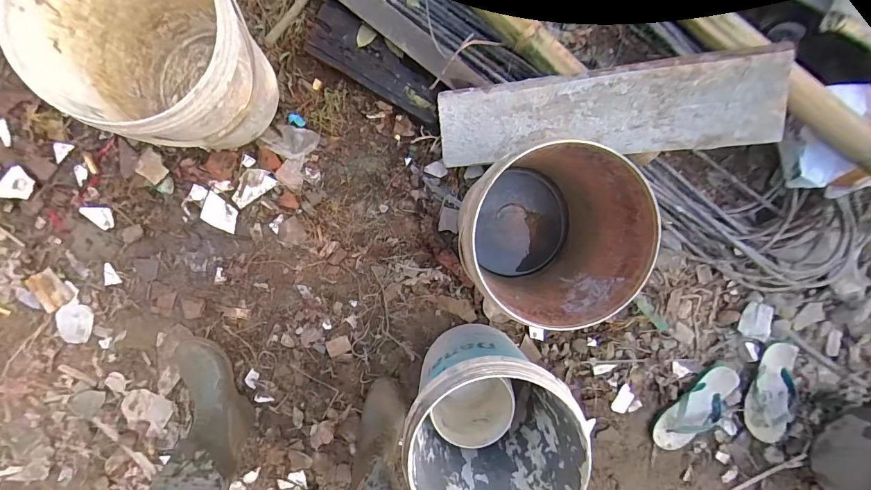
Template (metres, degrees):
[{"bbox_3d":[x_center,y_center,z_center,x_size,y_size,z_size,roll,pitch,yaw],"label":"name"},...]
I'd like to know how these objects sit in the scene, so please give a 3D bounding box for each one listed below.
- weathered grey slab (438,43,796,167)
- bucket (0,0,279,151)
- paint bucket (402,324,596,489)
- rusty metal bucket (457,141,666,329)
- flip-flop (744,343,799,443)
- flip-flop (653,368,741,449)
[{"bbox_3d":[0.325,-0.267,0.802,0.638,0.020,0.165,-1,108,16],"label":"weathered grey slab"},{"bbox_3d":[-0.494,-0.344,0.764,0.317,0.358,0.301,0,91,-4],"label":"bucket"},{"bbox_3d":[0.092,0.342,0.807,0.288,0.342,0.299,0,91,-4],"label":"paint bucket"},{"bbox_3d":[0.196,-0.024,0.804,0.296,0.380,0.302,0,91,-4],"label":"rusty metal bucket"},{"bbox_3d":[0.856,0.376,1.005,0.114,0.027,0.247,1,91,-3],"label":"flip-flop"},{"bbox_3d":[0.674,0.424,1.012,0.108,0.043,0.255,40,88,-4],"label":"flip-flop"}]

